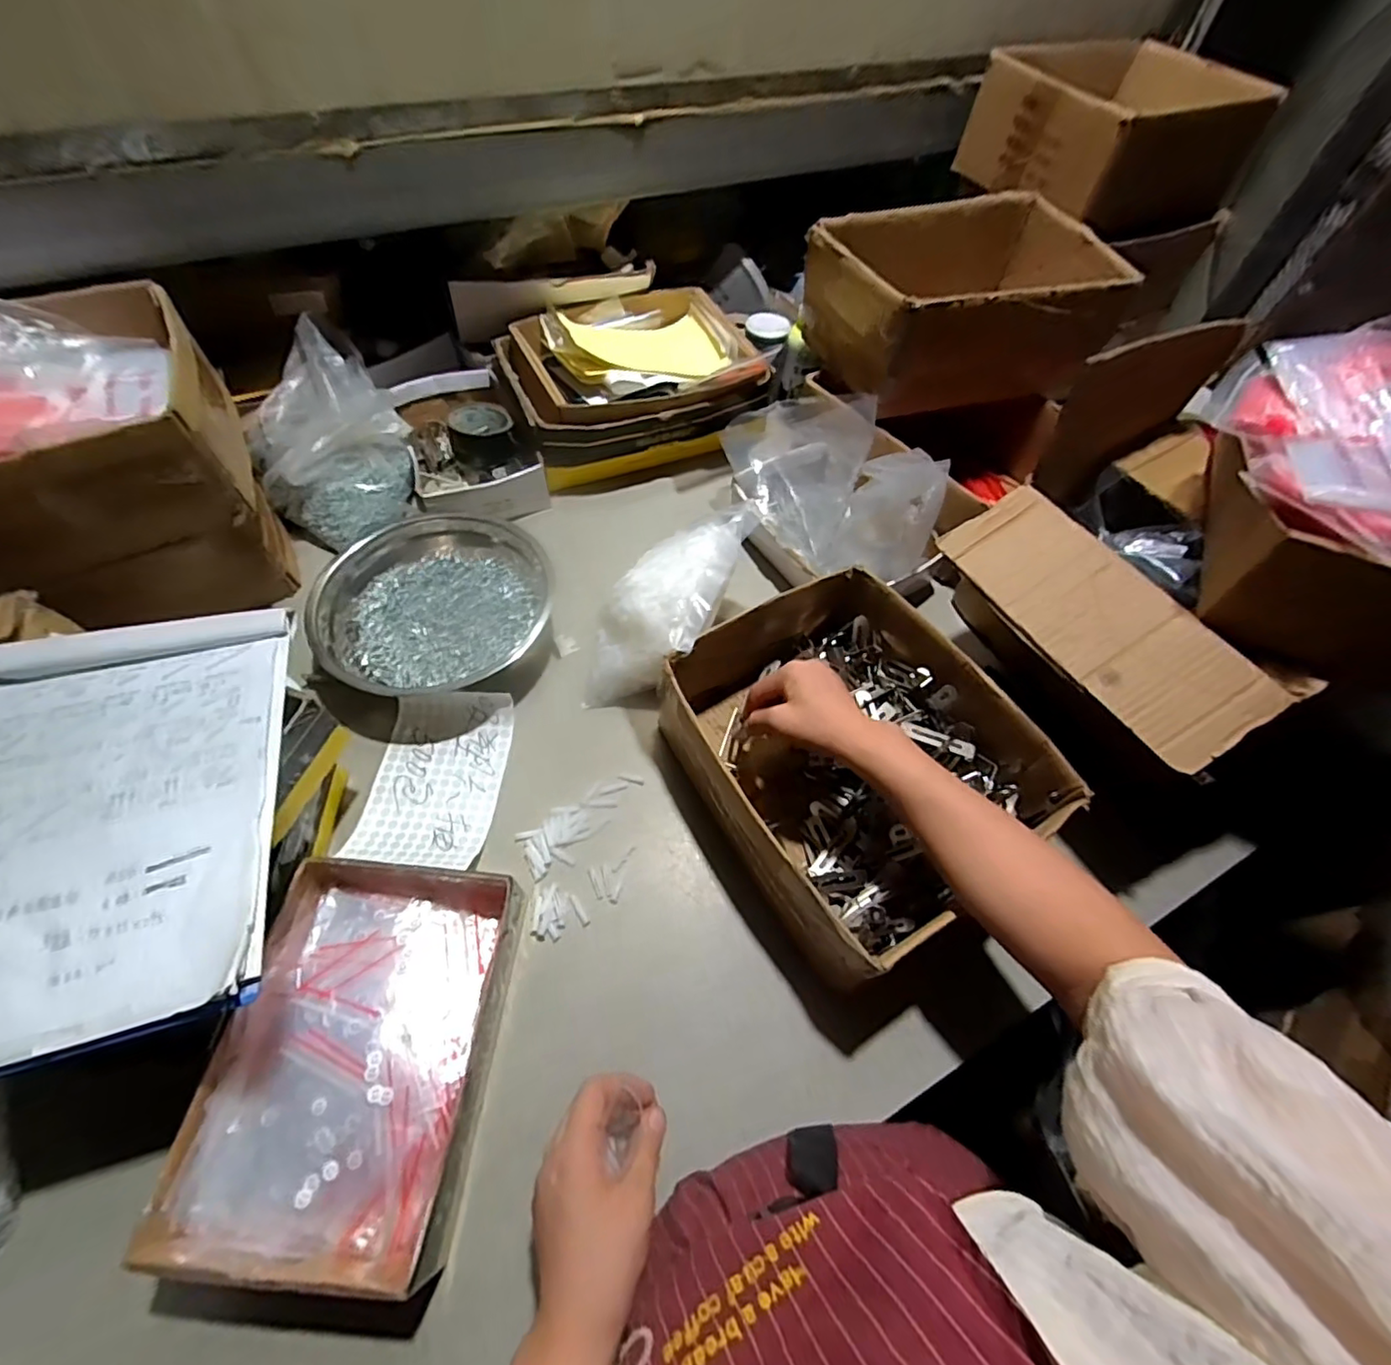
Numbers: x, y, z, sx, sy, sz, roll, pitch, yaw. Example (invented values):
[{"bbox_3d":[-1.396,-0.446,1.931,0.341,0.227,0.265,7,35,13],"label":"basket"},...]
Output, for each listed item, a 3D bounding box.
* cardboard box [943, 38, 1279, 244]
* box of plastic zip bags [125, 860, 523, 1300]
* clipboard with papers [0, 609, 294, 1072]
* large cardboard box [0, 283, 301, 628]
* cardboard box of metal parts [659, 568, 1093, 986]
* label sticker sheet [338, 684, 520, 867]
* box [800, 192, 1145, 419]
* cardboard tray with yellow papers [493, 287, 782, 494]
[{"bbox_3d":[0.587,-0.756,0.816,0.367,0.116,0.253,-21,61,-15],"label":"cardboard box"},{"bbox_3d":[-0.243,0.272,0.448,0.177,0.070,0.246,6,58,0],"label":"box of plastic zip bags"},{"bbox_3d":[-0.406,0.083,0.411,0.210,0.017,0.306,-12,59,-11],"label":"clipboard with papers"},{"bbox_3d":[-0.644,-0.208,0.599,0.337,0.254,0.265,-27,63,-19],"label":"large cardboard box"},{"bbox_3d":[0.148,0.065,0.574,0.258,0.118,0.308,-26,63,-18],"label":"cardboard box of metal parts"},{"bbox_3d":[-0.257,0.092,0.592,0.124,0.025,0.178,3,58,-1],"label":"label sticker sheet"},{"bbox_3d":[0.337,-0.479,0.780,0.346,0.157,0.236,-16,60,-13],"label":"box"},{"bbox_3d":[-0.088,-0.425,0.847,0.331,0.120,0.256,-22,62,-16],"label":"cardboard tray with yellow papers"}]

